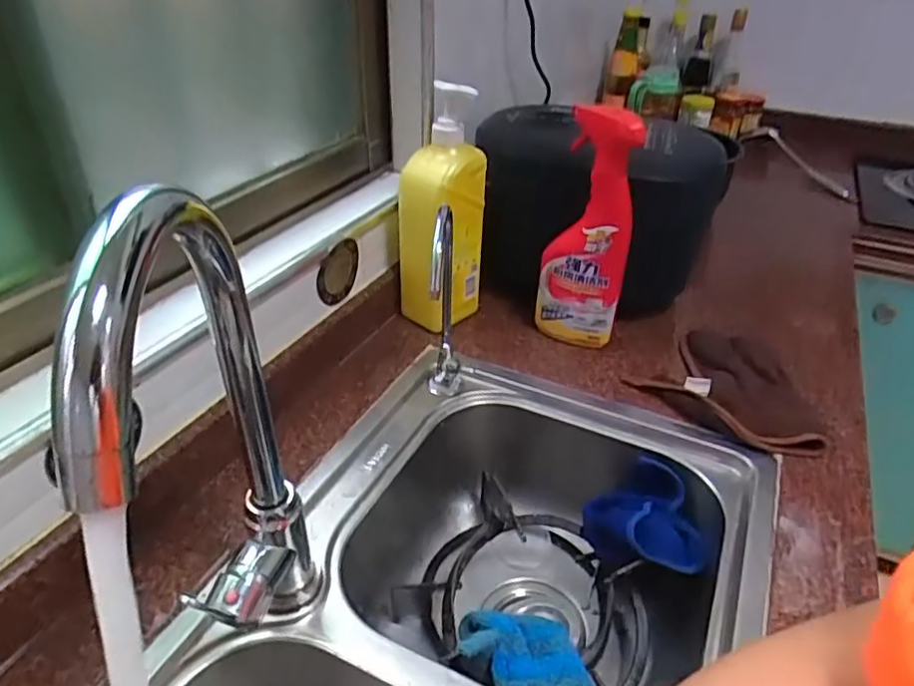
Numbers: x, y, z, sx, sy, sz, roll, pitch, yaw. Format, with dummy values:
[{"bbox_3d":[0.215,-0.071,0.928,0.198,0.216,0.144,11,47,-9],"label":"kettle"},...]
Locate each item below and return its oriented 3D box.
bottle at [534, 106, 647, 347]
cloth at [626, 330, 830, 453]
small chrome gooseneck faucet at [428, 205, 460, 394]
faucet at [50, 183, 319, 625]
[{"bbox_3d":[0.144,-0.118,0.702,0.088,0.276,0.057,4,35,3],"label":"bottle"},{"bbox_3d":[0.310,0.051,0.685,0.156,0.028,0.186,-25,43,-33],"label":"cloth"},{"bbox_3d":[-0.011,-0.035,0.622,0.030,0.219,0.100,1,35,-1],"label":"small chrome gooseneck faucet"},{"bbox_3d":[-0.121,0.089,0.335,0.069,0.339,0.164,-10,36,-17],"label":"faucet"}]

